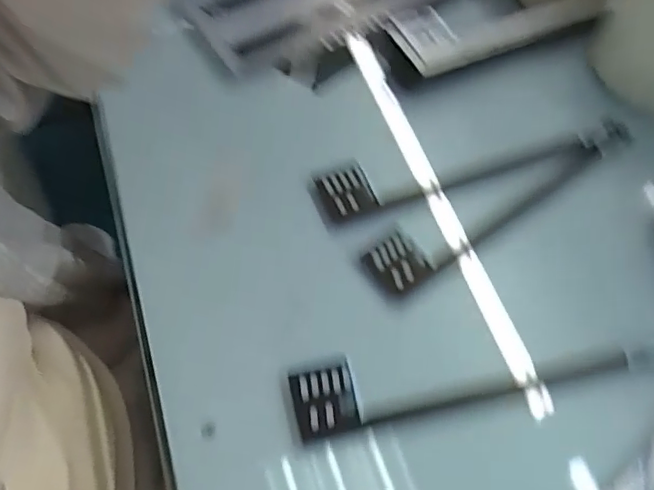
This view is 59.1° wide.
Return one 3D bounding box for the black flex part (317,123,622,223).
[{"bbox_3d":[0.102,-0.057,0.395,0.225,0.011,0.033,-13,61,-11],"label":"black flex part"}]

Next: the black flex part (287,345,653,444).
[{"bbox_3d":[0.090,0.068,0.322,0.219,0.004,0.038,-9,60,-9],"label":"black flex part"}]

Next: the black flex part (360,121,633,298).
[{"bbox_3d":[0.120,-0.031,0.383,0.213,0.006,0.033,-29,65,-19],"label":"black flex part"}]

